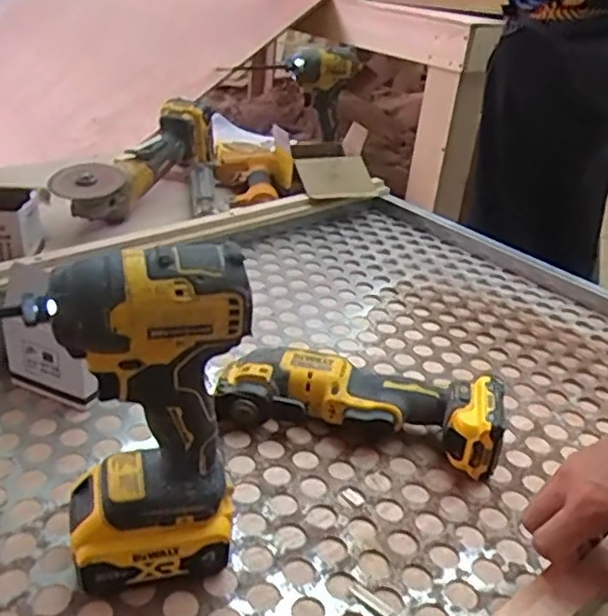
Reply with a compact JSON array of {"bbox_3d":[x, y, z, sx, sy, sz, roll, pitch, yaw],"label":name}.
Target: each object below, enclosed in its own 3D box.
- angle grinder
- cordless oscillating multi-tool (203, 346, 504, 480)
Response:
[{"bbox_3d":[-0.276,-0.243,1.107,0.094,0.122,0.352,14,32,14],"label":"angle grinder"},{"bbox_3d":[0.051,0.092,0.642,0.262,0.064,0.078,11,31,10],"label":"cordless oscillating multi-tool"}]

